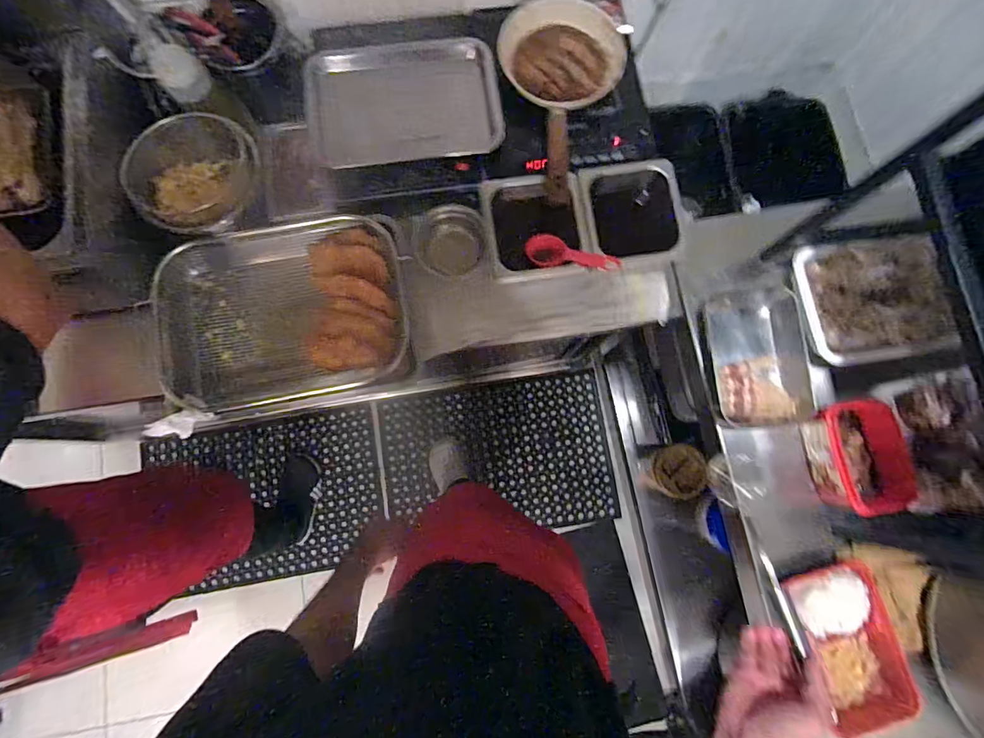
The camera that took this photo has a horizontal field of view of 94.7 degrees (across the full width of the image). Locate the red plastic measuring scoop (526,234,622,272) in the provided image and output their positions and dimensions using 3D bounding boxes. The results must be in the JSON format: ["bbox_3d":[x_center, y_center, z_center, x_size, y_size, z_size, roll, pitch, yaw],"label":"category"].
[{"bbox_3d":[0.131,-0.184,0.736,0.151,0.023,0.044,15,79,17],"label":"red plastic measuring scoop"}]

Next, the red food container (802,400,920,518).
[{"bbox_3d":[0.565,0.137,0.706,0.109,0.071,0.168,-7,80,-3],"label":"red food container"}]

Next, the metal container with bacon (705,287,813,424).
[{"bbox_3d":[0.445,-0.021,0.772,0.164,0.055,0.231,-3,80,-2],"label":"metal container with bacon"}]

